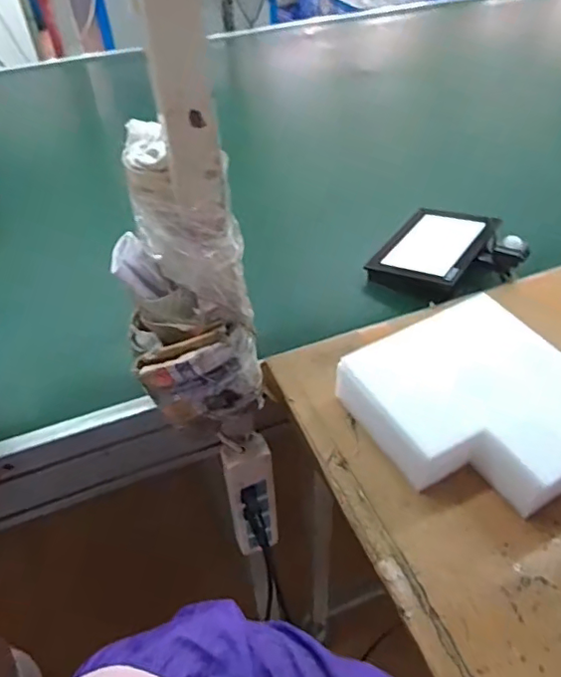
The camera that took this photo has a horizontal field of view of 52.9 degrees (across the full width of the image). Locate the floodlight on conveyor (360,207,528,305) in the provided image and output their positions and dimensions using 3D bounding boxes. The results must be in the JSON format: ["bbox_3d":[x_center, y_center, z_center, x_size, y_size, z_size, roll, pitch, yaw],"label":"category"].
[{"bbox_3d":[0.245,-0.124,0.804,0.193,0.066,0.186,26,51,28],"label":"floodlight on conveyor"}]

